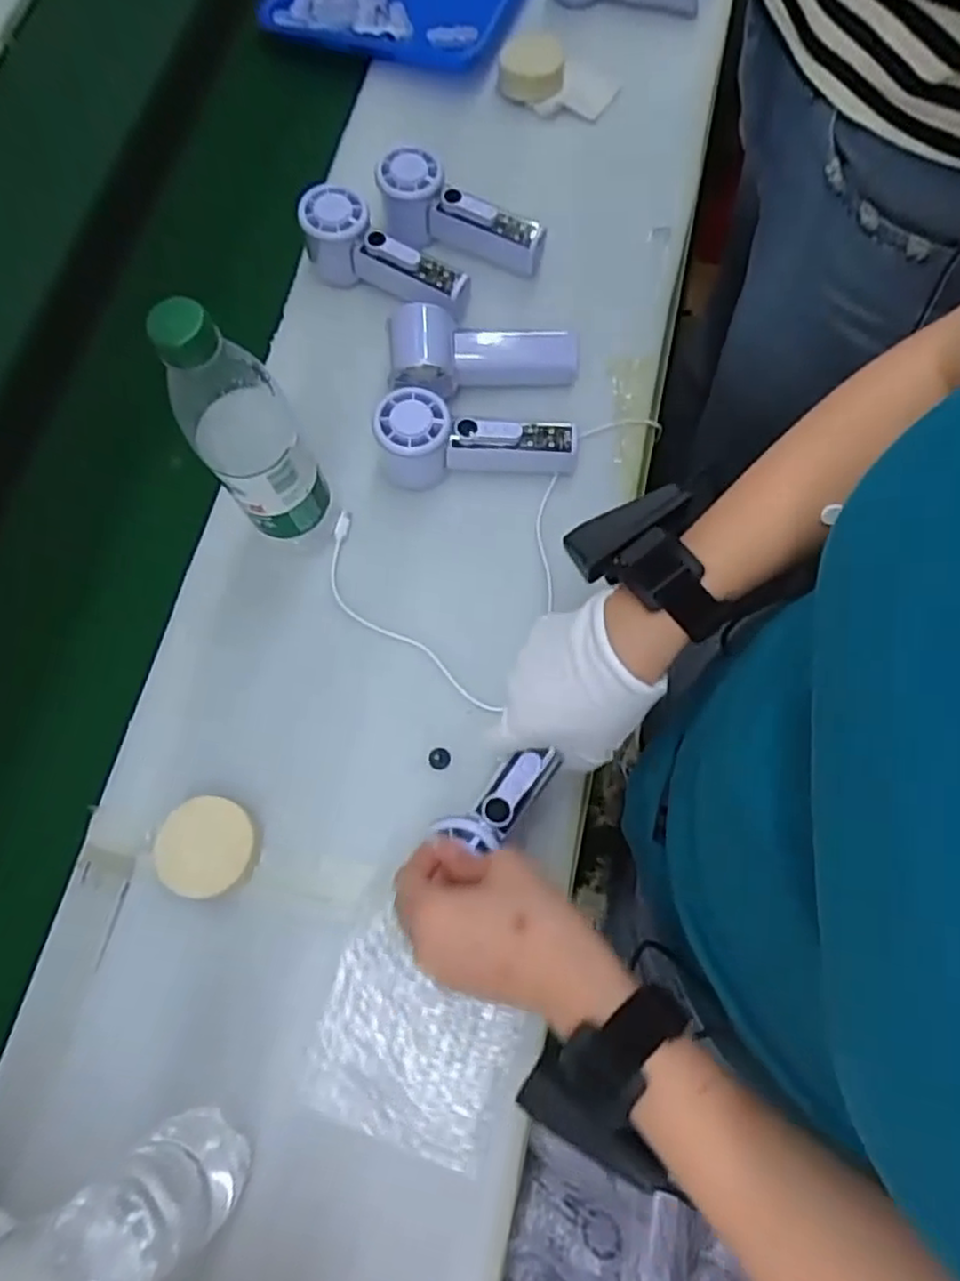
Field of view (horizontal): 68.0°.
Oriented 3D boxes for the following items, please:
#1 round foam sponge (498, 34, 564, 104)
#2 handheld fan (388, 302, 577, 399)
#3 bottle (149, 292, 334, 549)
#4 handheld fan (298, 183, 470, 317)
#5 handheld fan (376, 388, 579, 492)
[{"bbox_3d":[0.050,-0.555,0.691,0.061,0.026,0.057,0,71,1],"label":"round foam sponge"},{"bbox_3d":[0.000,-0.235,0.578,0.152,0.048,0.061,-6,71,0],"label":"handheld fan"},{"bbox_3d":[-0.149,-0.131,0.458,0.058,0.221,0.067,-30,73,-8],"label":"bottle"},{"bbox_3d":[-0.078,-0.323,0.604,0.149,0.060,0.043,27,74,10],"label":"handheld fan"},{"bbox_3d":[-0.002,-0.148,0.547,0.150,0.055,0.052,7,71,4],"label":"handheld fan"}]

